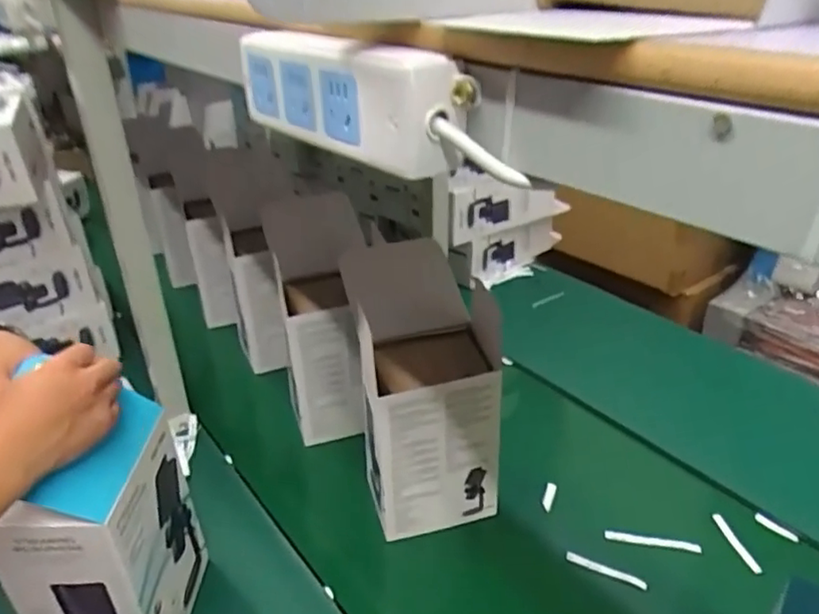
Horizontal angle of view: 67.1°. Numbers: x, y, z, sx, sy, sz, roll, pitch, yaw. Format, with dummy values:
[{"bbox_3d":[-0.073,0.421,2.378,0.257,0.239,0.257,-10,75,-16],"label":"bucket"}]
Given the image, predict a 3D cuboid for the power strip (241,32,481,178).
[{"bbox_3d":[-0.042,-0.110,0.320,0.029,0.052,0.183,-25,36,-31],"label":"power strip"}]

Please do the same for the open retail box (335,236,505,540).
[{"bbox_3d":[0.004,0.096,0.837,0.156,0.313,0.261,-11,31,-12],"label":"open retail box"}]

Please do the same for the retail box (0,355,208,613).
[{"bbox_3d":[-0.305,0.235,0.624,0.114,0.255,0.151,-3,30,1],"label":"retail box"}]

